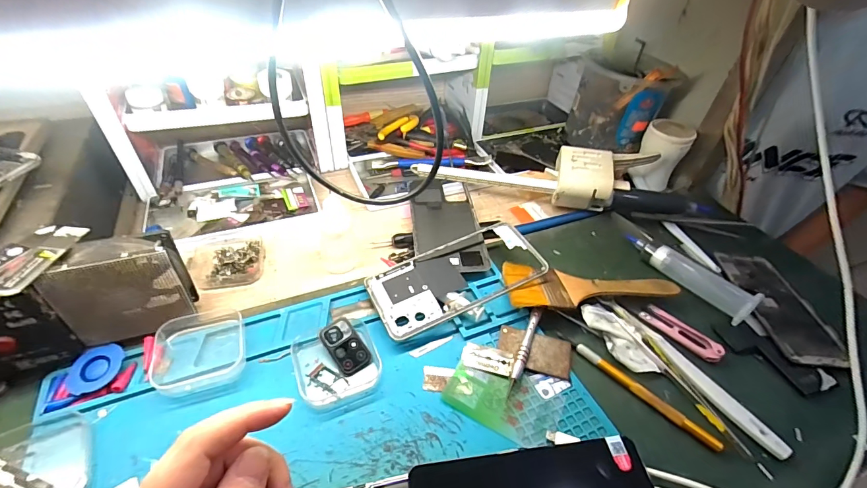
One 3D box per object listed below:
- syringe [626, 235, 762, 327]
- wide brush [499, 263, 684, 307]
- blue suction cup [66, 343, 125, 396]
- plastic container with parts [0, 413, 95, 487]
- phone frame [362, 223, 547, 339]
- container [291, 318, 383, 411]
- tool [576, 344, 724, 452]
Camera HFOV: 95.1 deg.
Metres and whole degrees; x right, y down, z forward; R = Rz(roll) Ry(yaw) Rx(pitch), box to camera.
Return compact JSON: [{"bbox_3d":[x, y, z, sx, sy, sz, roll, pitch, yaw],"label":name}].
[{"bbox_3d":[0.258,0.026,0.406,0.027,0.029,0.130,-19,48,-23],"label":"syringe"},{"bbox_3d":[0.149,0.045,0.380,0.158,0.022,0.057,4,44,-1],"label":"wide brush"},{"bbox_3d":[-0.251,0.093,0.295,0.033,0.011,0.036,2,44,-2],"label":"blue suction cup"},{"bbox_3d":[-0.256,0.141,0.250,0.063,0.013,0.069,-19,49,-23],"label":"plastic container with parts"},{"bbox_3d":[0.022,0.031,0.374,0.160,0.011,0.075,-22,53,-19],"label":"phone frame"},{"bbox_3d":[-0.078,0.091,0.316,0.063,0.016,0.065,-15,47,-20],"label":"container"},{"bbox_3d":[0.166,0.118,0.314,0.114,0.006,0.011,35,51,28],"label":"tool"}]

